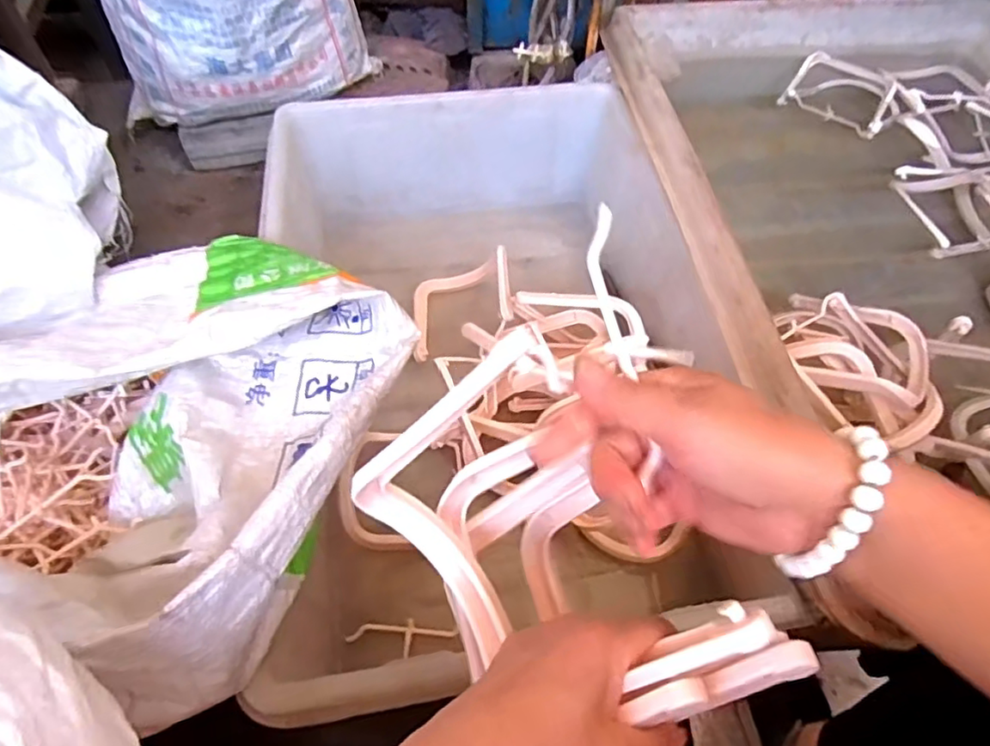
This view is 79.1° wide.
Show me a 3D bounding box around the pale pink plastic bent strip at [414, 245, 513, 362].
[{"bbox_3d":[-0.054,-0.128,0.927,0.145,0.097,0.191,-3,57,-4],"label":"pale pink plastic bent strip"}]

